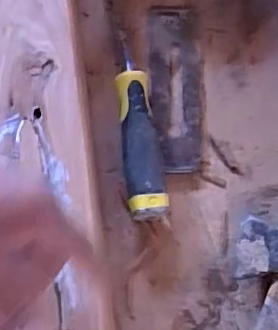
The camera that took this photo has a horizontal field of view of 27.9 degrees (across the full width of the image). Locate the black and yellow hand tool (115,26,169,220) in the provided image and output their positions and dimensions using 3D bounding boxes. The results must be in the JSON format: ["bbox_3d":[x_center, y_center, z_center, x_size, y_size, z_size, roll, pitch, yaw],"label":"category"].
[{"bbox_3d":[0.000,-0.033,0.472,0.030,0.036,0.160,-6,79,-1],"label":"black and yellow hand tool"}]

